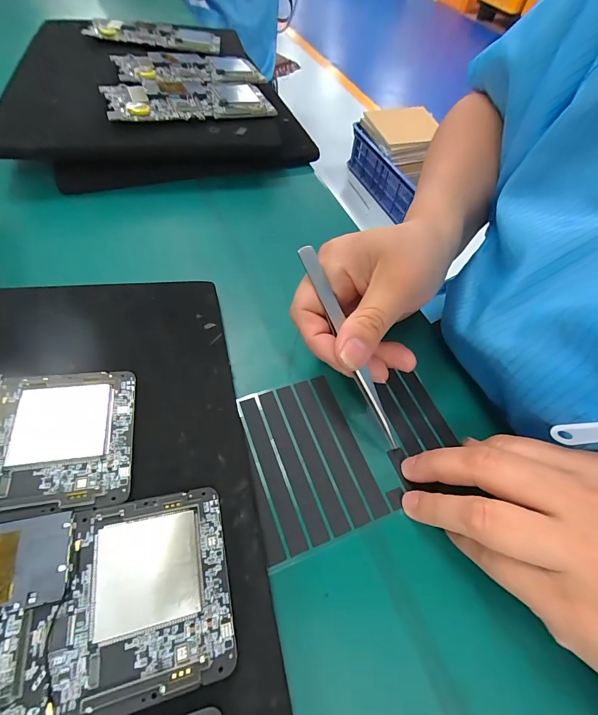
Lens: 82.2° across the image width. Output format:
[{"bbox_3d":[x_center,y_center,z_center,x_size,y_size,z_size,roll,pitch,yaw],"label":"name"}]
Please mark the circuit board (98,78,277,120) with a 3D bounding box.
[{"bbox_3d":[-0.106,-0.255,0.338,0.153,0.014,0.073,-18,61,-15],"label":"circuit board"}]

